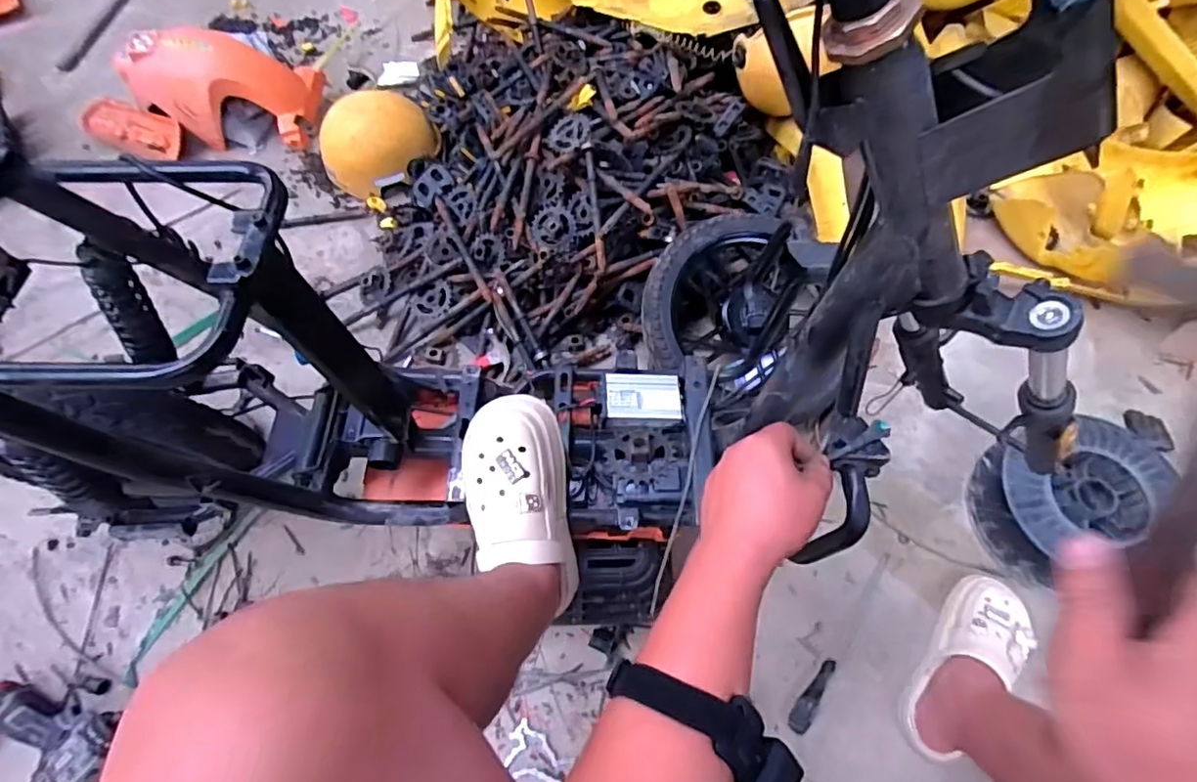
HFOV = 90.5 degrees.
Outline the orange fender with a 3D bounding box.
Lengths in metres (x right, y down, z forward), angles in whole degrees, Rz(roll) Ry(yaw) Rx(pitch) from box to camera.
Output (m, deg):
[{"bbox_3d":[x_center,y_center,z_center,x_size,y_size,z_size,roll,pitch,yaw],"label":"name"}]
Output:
[{"bbox_3d":[-0.903,-0.724,1.388,0.424,0.172,0.225,3,64,2],"label":"orange fender"}]

